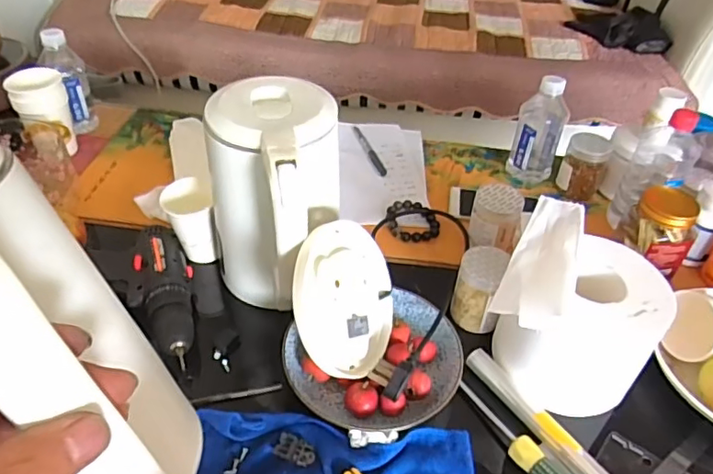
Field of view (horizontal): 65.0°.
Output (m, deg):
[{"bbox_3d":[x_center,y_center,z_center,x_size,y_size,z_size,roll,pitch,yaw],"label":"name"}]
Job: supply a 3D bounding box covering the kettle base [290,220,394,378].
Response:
[{"bbox_3d":[-0.008,0.059,0.544,0.017,0.146,0.141,-12,0,36],"label":"kettle base"}]

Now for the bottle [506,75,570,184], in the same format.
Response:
[{"bbox_3d":[0.271,-0.157,0.825,0.068,0.157,0.058,16,43,13],"label":"bottle"}]

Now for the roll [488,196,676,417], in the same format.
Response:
[{"bbox_3d":[0.227,0.075,0.579,0.146,0.130,0.182,22,45,19],"label":"roll"}]

